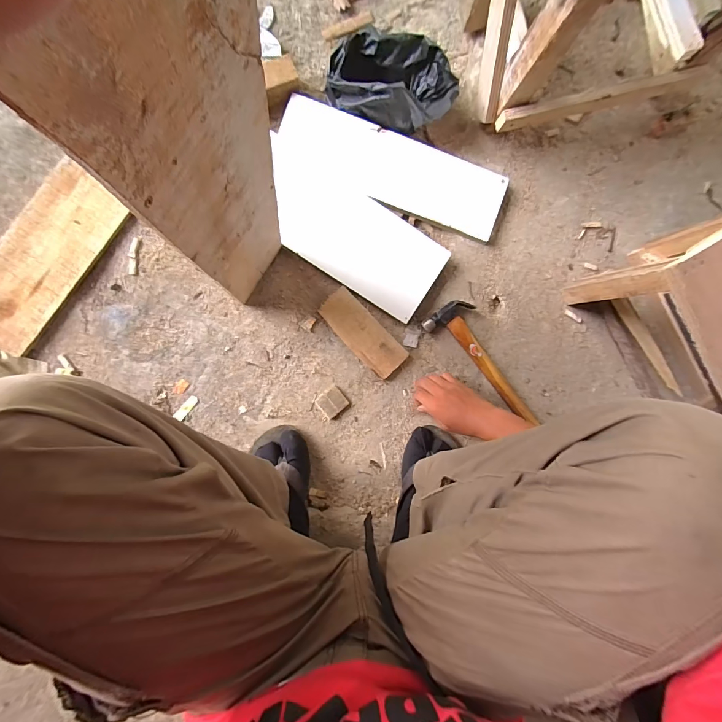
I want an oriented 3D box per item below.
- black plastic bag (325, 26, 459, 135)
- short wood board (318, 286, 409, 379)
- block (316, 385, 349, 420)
[{"bbox_3d":[0.051,-0.463,0.568,0.204,0.086,0.126,25,90,-5],"label":"black plastic bag"},{"bbox_3d":[0.003,-0.048,0.610,0.066,0.019,0.170,-45,95,-2],"label":"short wood board"},{"bbox_3d":[-0.051,0.073,0.611,0.047,0.016,0.043,-40,95,-3],"label":"block"}]

